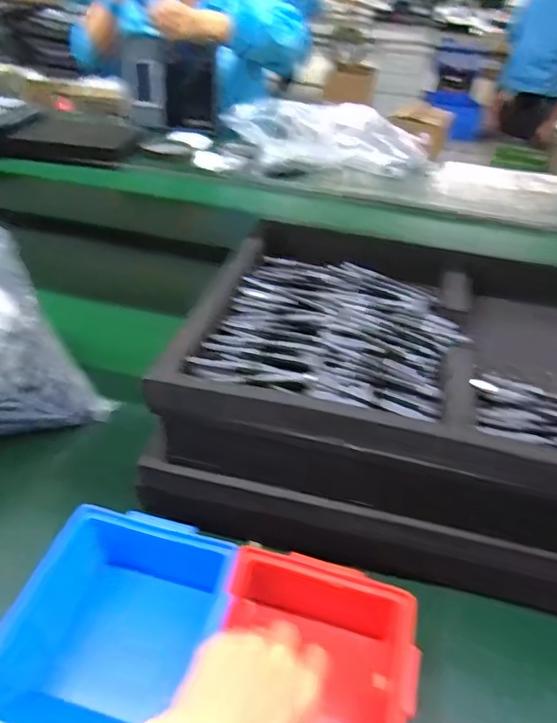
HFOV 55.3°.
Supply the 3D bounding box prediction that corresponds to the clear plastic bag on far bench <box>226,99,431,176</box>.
[{"bbox_3d":[0.115,-0.502,1.194,0.447,0.120,0.180,0,38,-7],"label":"clear plastic bag on far bench"}]

